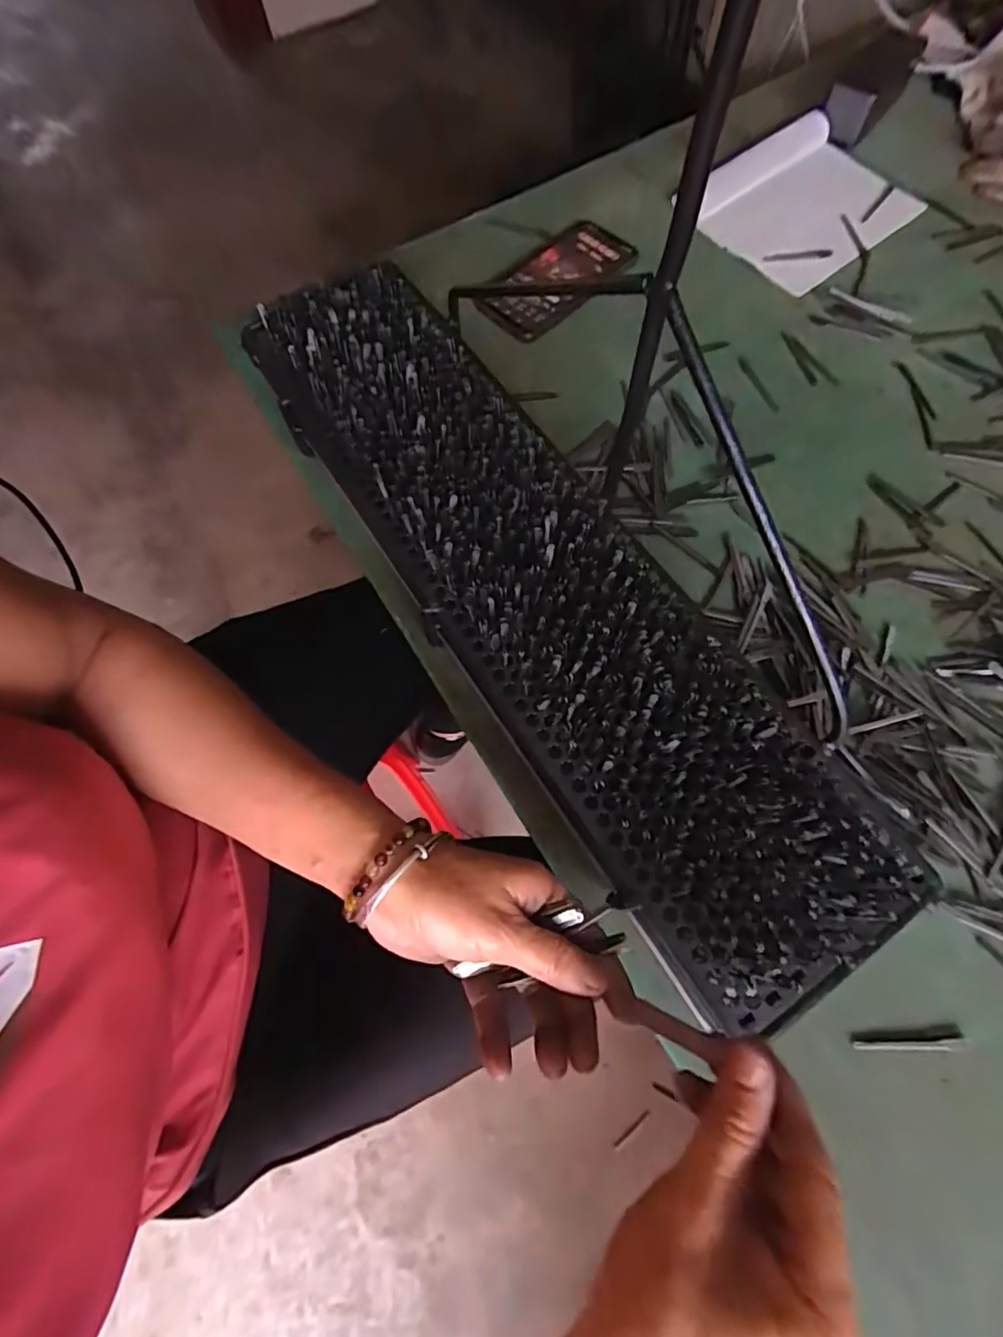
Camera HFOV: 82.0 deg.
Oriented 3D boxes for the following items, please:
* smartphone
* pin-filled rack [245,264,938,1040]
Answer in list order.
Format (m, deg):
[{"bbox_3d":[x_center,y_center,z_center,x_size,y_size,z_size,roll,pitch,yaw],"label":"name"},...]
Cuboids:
[{"bbox_3d":[0.057,-0.374,0.555,0.158,0.012,0.071,-42,81,-9],"label":"smartphone"},{"bbox_3d":[0.016,-0.068,0.382,0.148,0.043,0.573,-32,72,-10],"label":"pin-filled rack"}]

